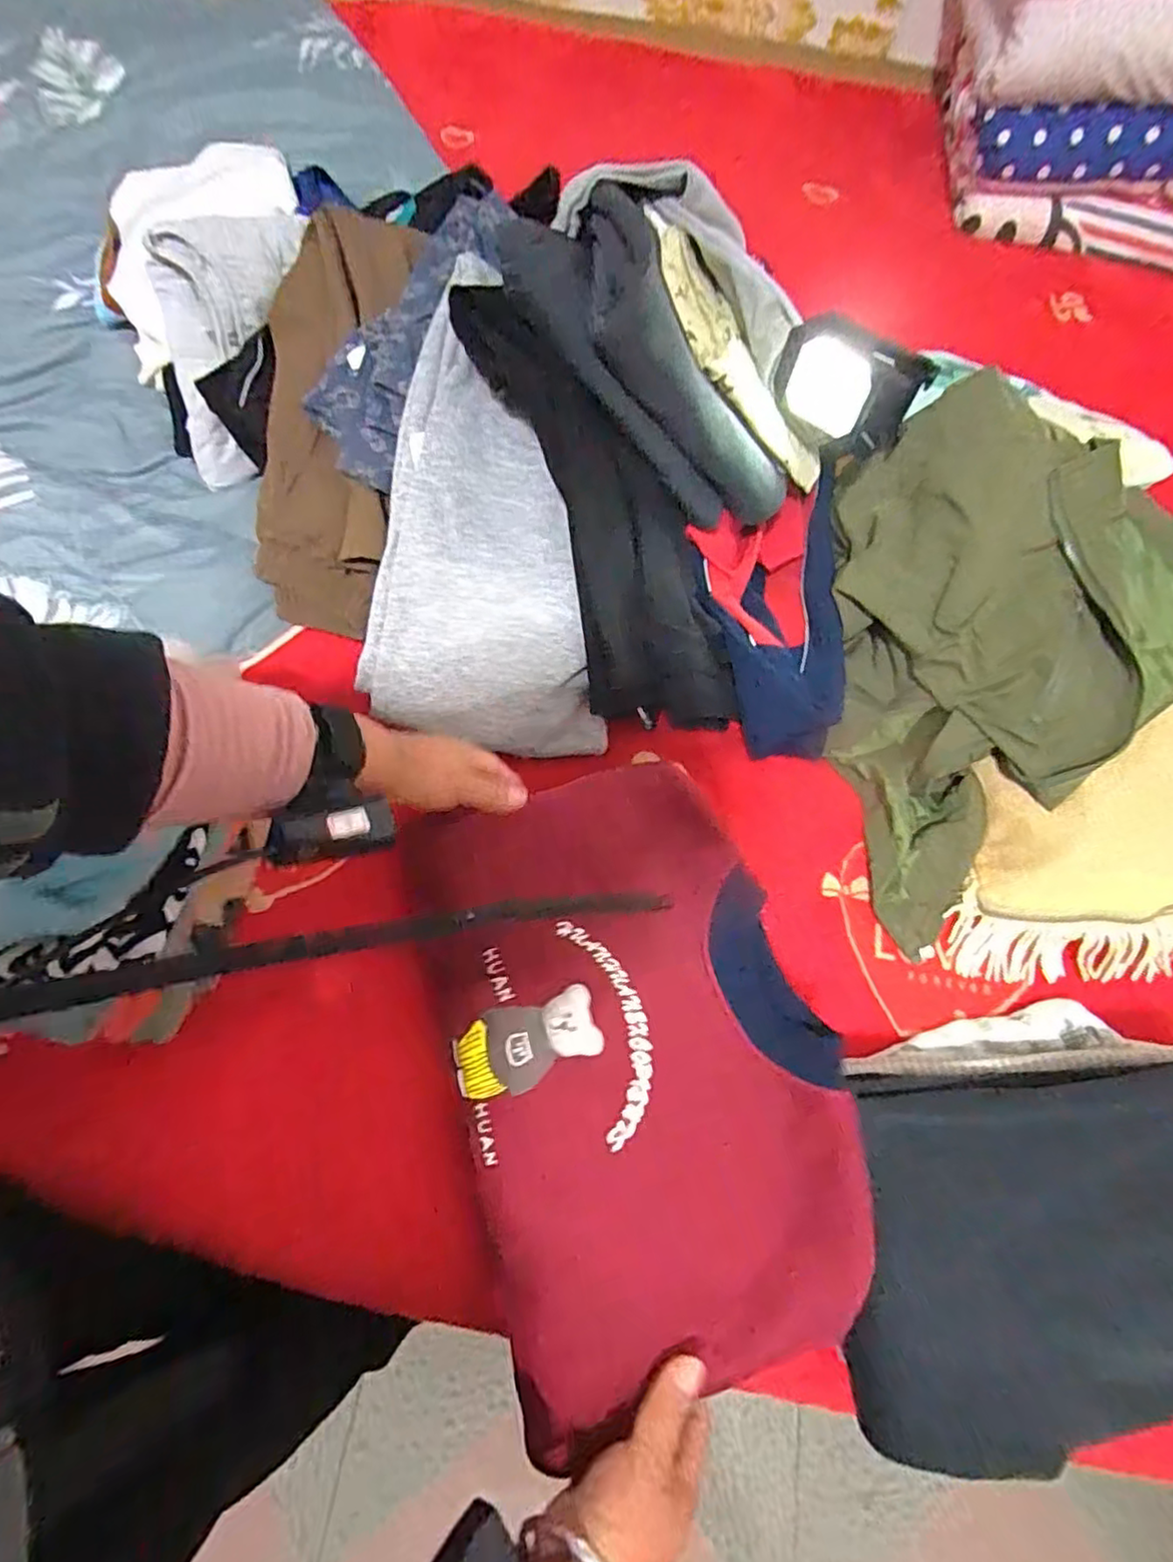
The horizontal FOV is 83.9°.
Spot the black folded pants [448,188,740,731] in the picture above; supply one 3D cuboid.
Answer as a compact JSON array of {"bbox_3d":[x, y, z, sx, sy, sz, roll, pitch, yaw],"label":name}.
[{"bbox_3d":[0.034,-0.234,0.555,0.151,0.163,0.419,-19,101,-11],"label":"black folded pants"}]

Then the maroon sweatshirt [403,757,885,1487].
[{"bbox_3d":[0.023,0.177,0.438,0.240,0.071,0.380,-15,68,-10],"label":"maroon sweatshirt"}]

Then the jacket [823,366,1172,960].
[{"bbox_3d":[0.366,-0.096,0.559,0.269,0.189,0.423,1,66,-3],"label":"jacket"}]

